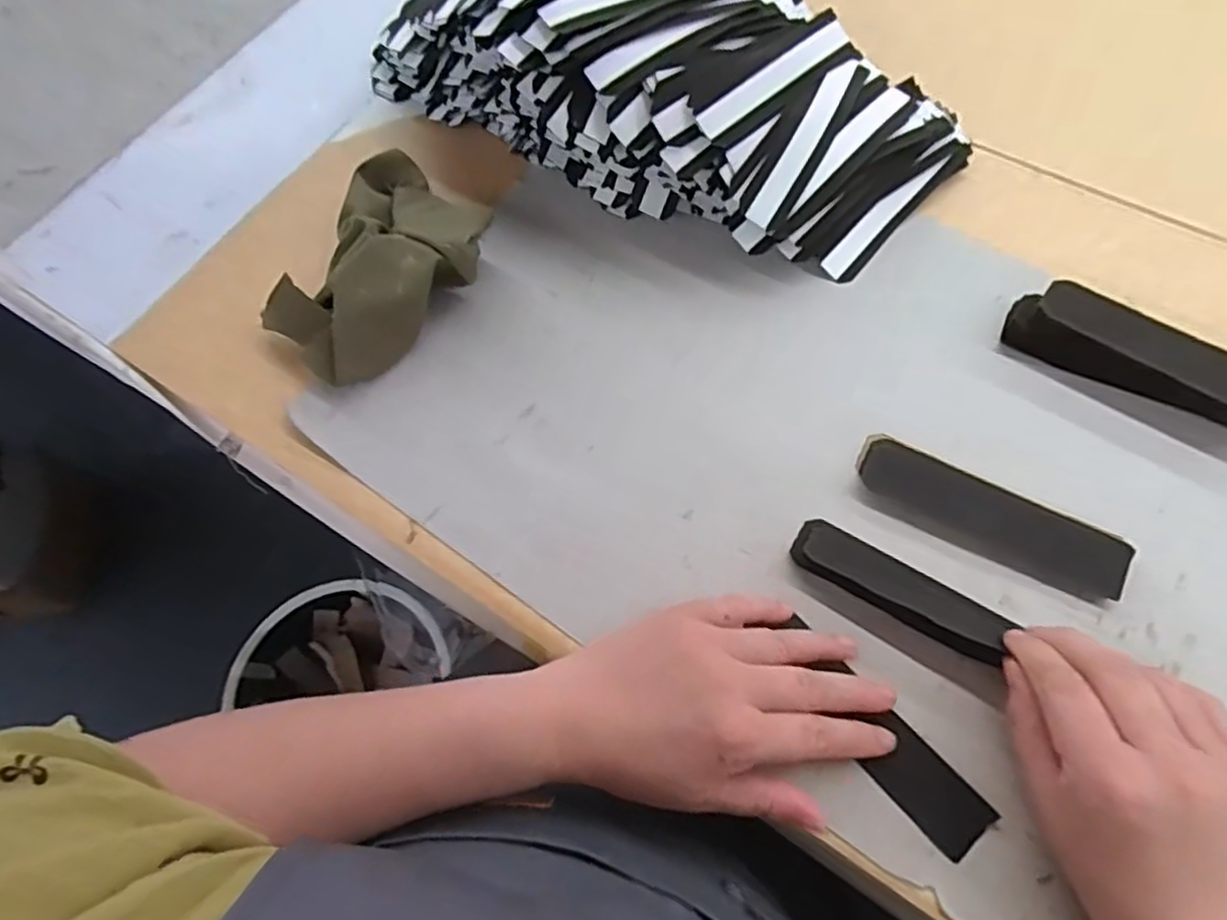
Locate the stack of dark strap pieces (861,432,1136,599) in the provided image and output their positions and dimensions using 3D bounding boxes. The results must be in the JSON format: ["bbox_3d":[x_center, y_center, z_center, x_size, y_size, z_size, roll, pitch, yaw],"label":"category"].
[{"bbox_3d":[0.209,0.028,0.395,0.144,0.012,0.041,28,71,14],"label":"stack of dark strap pieces"}]

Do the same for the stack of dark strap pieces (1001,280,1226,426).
[{"bbox_3d":[0.311,-0.058,0.413,0.147,0.032,0.037,29,71,15],"label":"stack of dark strap pieces"}]

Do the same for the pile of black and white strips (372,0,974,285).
[{"bbox_3d":[0.020,-0.265,0.470,0.418,0.111,0.172,25,69,13],"label":"pile of black and white strips"}]

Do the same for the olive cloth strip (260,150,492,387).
[{"bbox_3d":[-0.152,-0.125,0.451,0.106,0.044,0.150,31,70,16],"label":"olive cloth strip"}]

